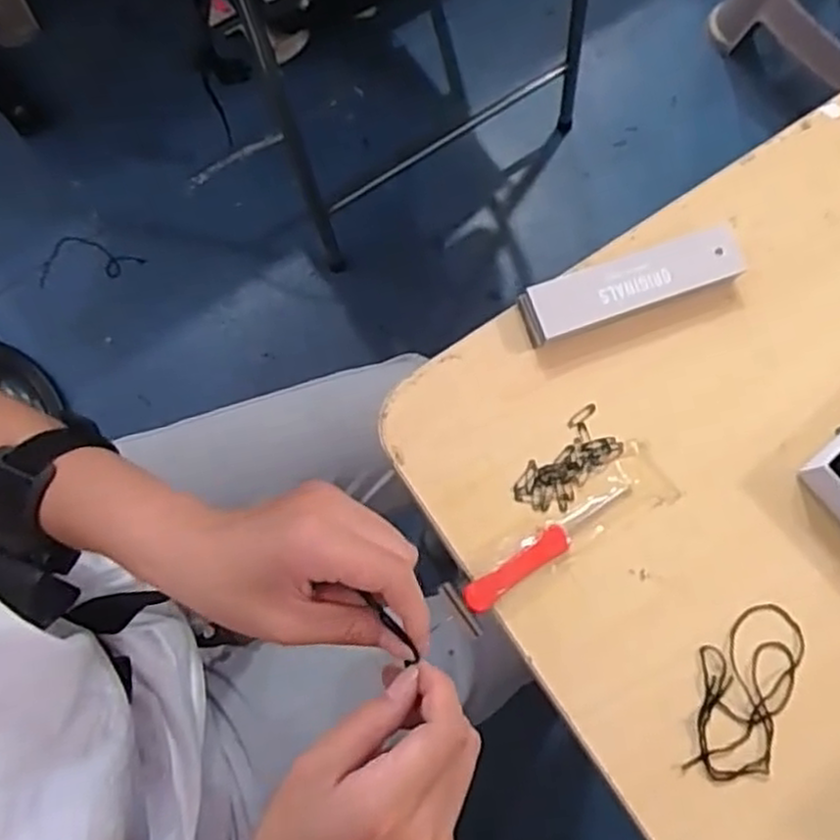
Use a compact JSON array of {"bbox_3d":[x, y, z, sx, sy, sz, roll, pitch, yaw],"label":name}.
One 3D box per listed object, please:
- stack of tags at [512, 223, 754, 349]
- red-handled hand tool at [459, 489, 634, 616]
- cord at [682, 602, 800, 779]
[{"bbox_3d":[0.121,-0.077,0.431,0.127,0.022,0.033,-18,80,-4],"label":"stack of tags"},{"bbox_3d":[0.070,0.069,0.408,0.108,0.009,0.015,-33,82,-7],"label":"red-handled hand tool"},{"bbox_3d":[0.173,0.144,0.396,0.049,0.004,0.093,18,80,2],"label":"cord"}]

